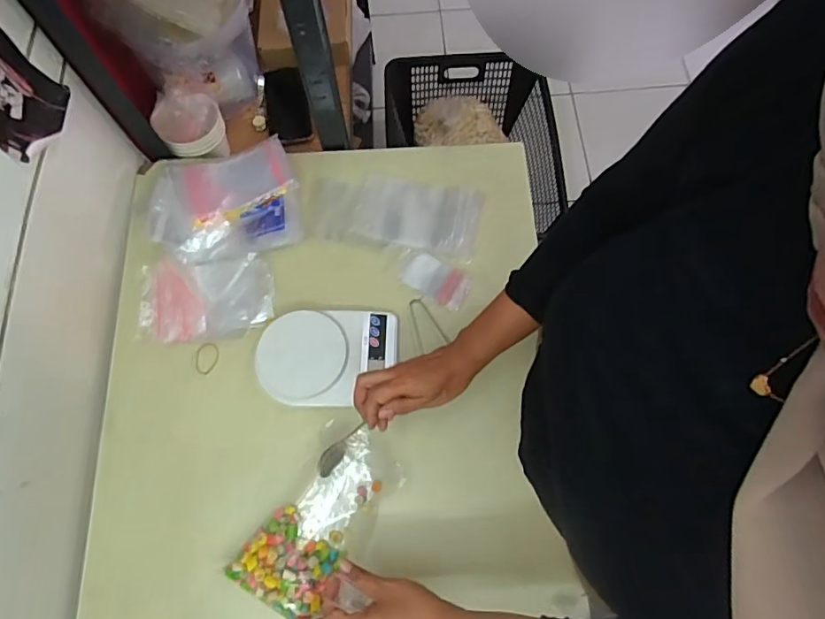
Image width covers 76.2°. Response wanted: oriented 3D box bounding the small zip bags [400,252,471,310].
[{"bbox_3d":[0.032,-0.042,0.742,0.098,0.004,0.057,27,74,9],"label":"small zip bags"}]

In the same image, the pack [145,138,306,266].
[{"bbox_3d":[-0.270,-0.152,0.757,0.199,0.039,0.165,-15,72,-5],"label":"pack"}]

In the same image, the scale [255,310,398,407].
[{"bbox_3d":[-0.111,0.063,0.697,0.179,0.027,0.124,-2,71,0],"label":"scale"}]

